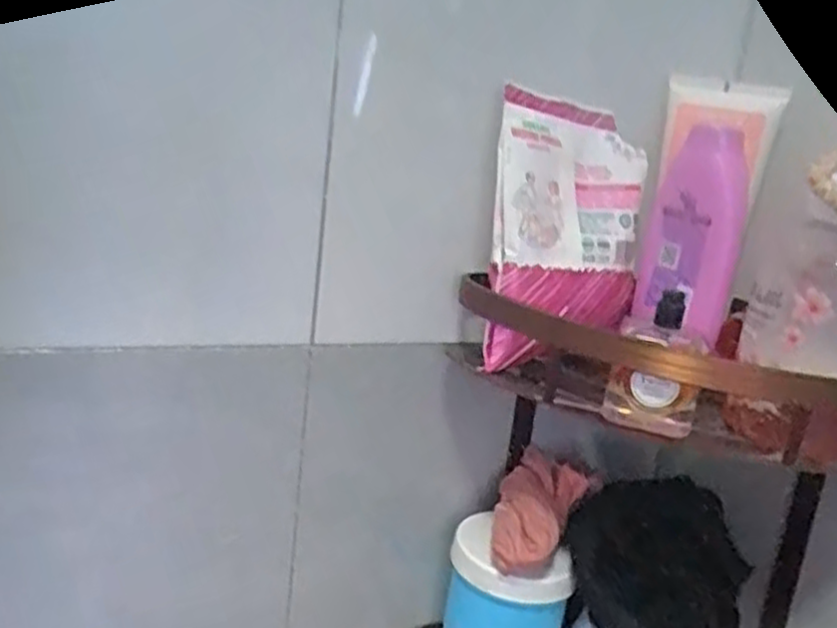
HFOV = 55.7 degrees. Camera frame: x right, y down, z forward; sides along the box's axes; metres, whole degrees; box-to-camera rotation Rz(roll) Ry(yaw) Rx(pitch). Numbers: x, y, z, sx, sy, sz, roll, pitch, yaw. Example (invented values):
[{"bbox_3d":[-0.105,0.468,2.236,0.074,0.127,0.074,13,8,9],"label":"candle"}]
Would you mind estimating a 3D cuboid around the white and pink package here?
[{"bbox_3d":[0.095,-0.053,0.509,0.111,0.167,0.024,4,-7,-31],"label":"white and pink package"}]

